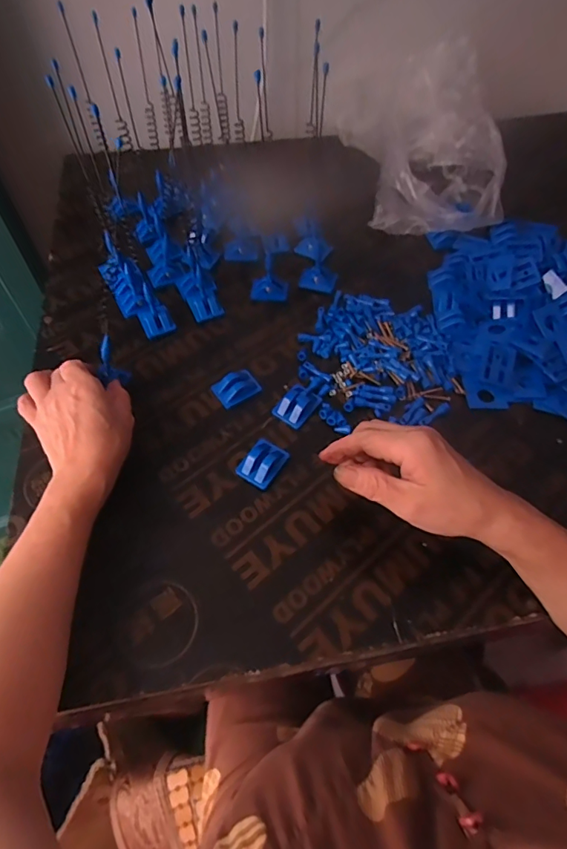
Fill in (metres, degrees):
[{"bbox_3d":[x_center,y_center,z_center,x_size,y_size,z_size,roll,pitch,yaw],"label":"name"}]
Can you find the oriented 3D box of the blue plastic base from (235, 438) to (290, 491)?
[{"bbox_3d":[-0.020,0.035,0.438,0.035,0.011,0.045,29,62,18],"label":"blue plastic base"}]

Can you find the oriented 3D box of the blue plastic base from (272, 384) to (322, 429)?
[{"bbox_3d":[0.014,-0.020,0.475,0.033,0.013,0.045,32,63,19],"label":"blue plastic base"}]

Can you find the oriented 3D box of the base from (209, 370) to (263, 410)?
[{"bbox_3d":[-0.049,-0.039,0.491,0.043,0.009,0.032,-30,62,-17],"label":"base"}]

